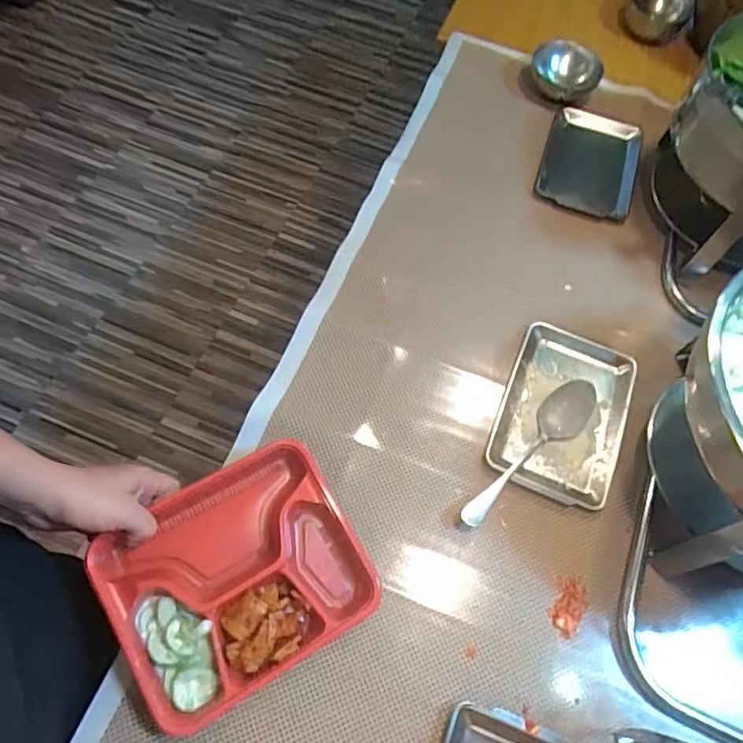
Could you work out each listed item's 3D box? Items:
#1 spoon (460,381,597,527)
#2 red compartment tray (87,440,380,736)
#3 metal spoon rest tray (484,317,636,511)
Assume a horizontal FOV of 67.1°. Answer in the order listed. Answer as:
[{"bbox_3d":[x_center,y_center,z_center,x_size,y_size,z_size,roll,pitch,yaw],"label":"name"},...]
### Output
[{"bbox_3d":[0.179,0.089,0.632,0.232,0.030,0.049,-39,72,-24],"label":"spoon"},{"bbox_3d":[-0.123,0.189,0.526,0.223,0.034,0.183,-26,75,-21],"label":"red compartment tray"},{"bbox_3d":[0.231,0.049,0.671,0.141,0.023,0.216,20,62,11],"label":"metal spoon rest tray"}]

